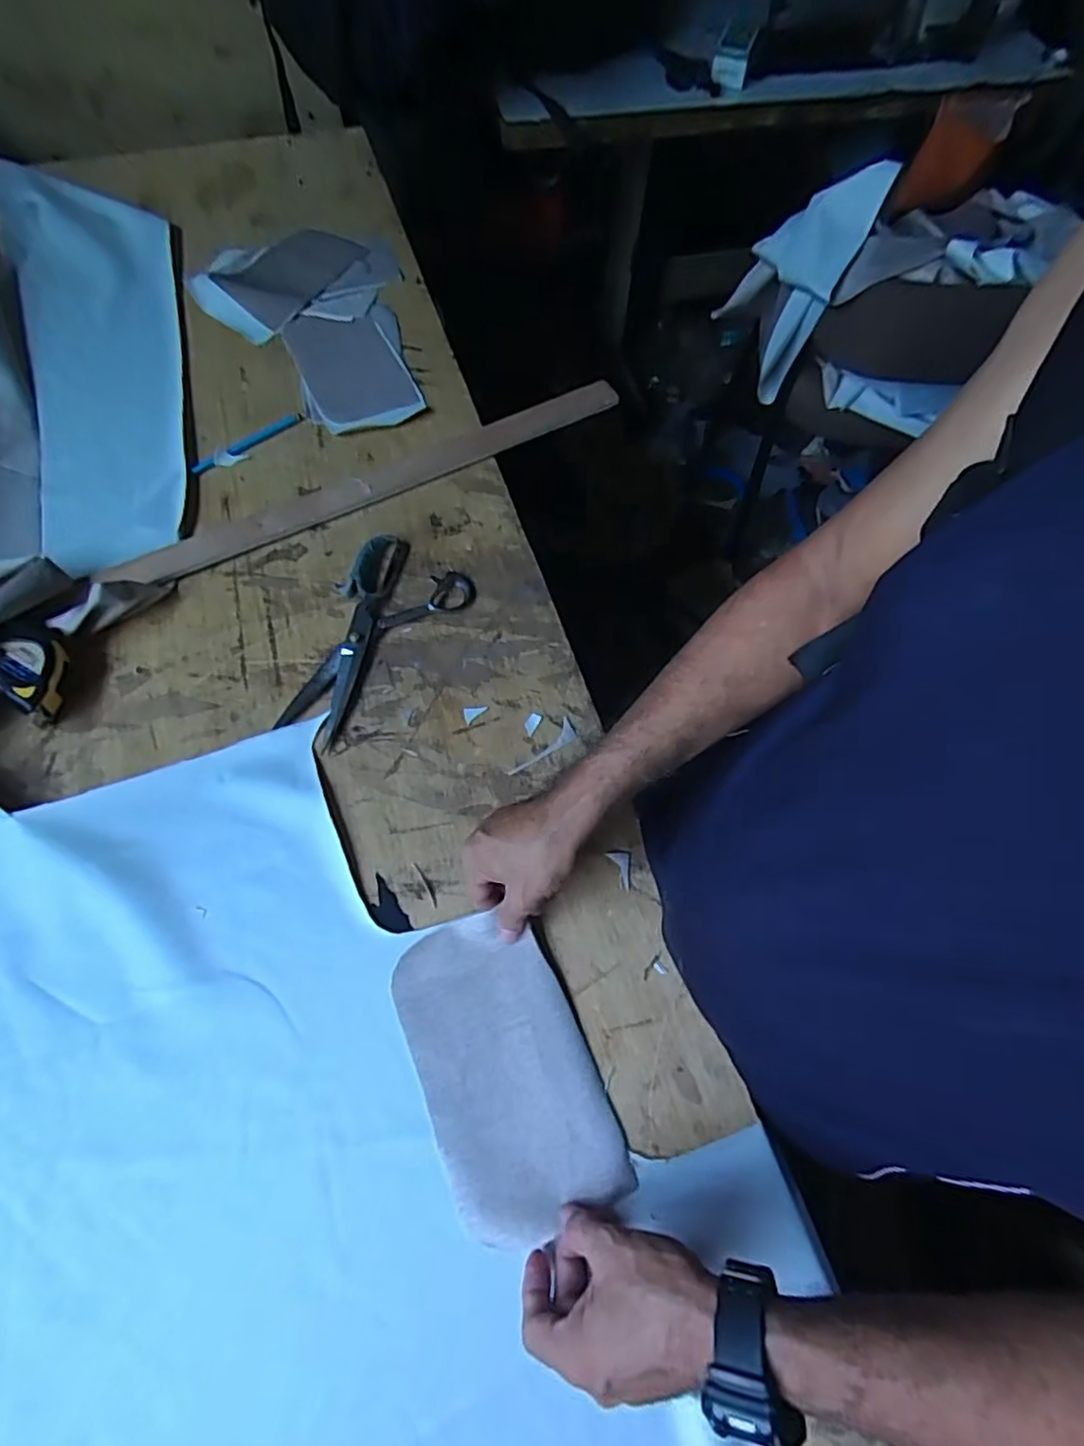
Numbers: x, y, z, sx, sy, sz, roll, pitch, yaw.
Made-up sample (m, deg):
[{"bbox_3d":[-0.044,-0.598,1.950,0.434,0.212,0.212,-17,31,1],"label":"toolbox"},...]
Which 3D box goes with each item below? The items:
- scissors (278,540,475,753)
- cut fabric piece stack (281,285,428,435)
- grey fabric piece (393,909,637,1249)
[{"bbox_3d":[-0.177,-0.088,0.631,0.118,0.019,0.233,29,67,10],"label":"scissors"},{"bbox_3d":[-0.243,-0.465,0.807,0.139,0.010,0.252,-15,67,-10],"label":"cut fabric piece stack"},{"bbox_3d":[-0.029,0.257,0.479,0.121,0.012,0.211,-21,68,-12],"label":"grey fabric piece"}]

